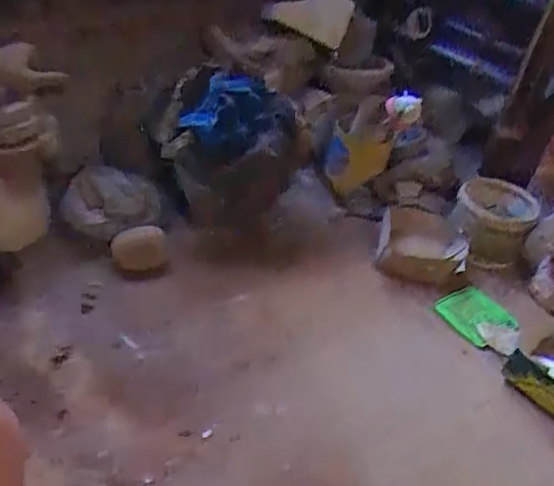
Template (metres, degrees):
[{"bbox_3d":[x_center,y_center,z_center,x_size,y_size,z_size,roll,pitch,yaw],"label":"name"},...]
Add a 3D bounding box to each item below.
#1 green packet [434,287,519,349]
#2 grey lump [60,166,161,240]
[{"bbox_3d":[0.414,0.151,1.231,0.130,0.018,0.141,-16,45,-30],"label":"green packet"},{"bbox_3d":[-0.358,-0.101,1.280,0.197,0.111,0.161,3,38,-7],"label":"grey lump"}]

